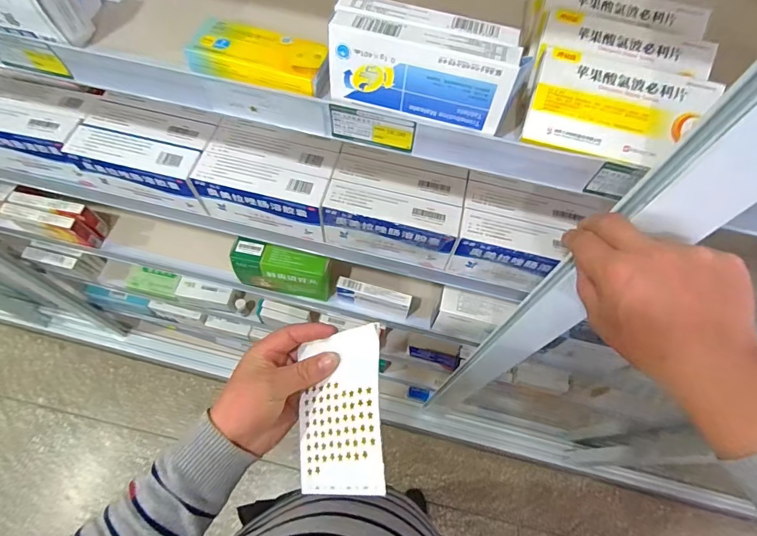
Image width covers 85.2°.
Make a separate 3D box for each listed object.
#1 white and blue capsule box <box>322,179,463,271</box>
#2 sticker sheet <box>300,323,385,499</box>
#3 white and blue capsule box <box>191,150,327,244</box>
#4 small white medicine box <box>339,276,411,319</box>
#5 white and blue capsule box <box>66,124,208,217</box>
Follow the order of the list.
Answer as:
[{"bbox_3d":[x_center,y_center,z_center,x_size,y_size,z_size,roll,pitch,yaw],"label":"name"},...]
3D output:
[{"bbox_3d":[0.014,-0.050,0.490,0.153,0.081,0.046,12,64,3],"label":"white and blue capsule box"},{"bbox_3d":[-0.034,0.123,0.358,0.094,0.004,0.131,-19,65,37],"label":"sticker sheet"},{"bbox_3d":[-0.135,-0.085,0.499,0.150,0.075,0.045,14,64,4],"label":"white and blue capsule box"},{"bbox_3d":[-0.008,0.049,0.703,0.124,0.054,0.028,14,64,4],"label":"small white medicine box"},{"bbox_3d":[-0.290,-0.120,0.510,0.160,0.078,0.047,15,64,4],"label":"white and blue capsule box"}]

